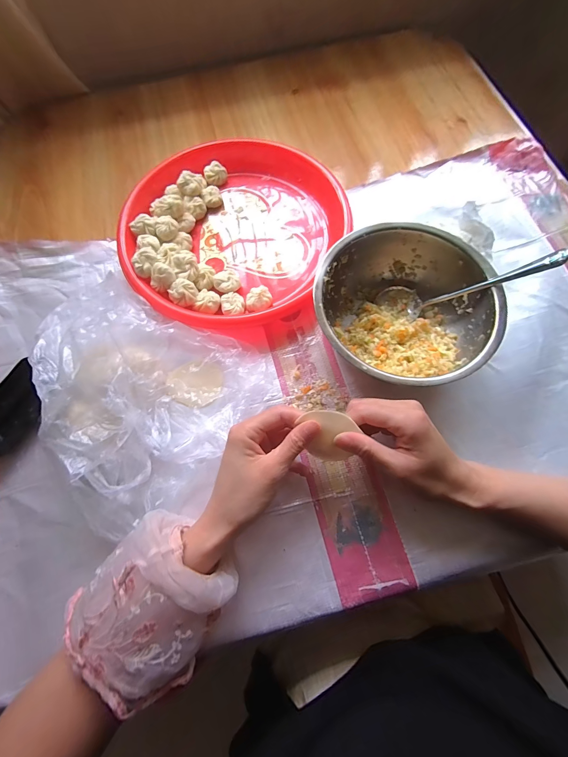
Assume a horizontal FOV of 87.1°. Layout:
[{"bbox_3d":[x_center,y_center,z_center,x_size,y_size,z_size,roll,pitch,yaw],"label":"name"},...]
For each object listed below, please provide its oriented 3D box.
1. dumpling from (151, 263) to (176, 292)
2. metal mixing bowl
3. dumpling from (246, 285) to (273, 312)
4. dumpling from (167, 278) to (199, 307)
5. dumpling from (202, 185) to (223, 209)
[{"bbox_3d":[-0.148,-0.123,0.360,0.030,0.018,0.028,-1,72,2],"label":"dumpling"},{"bbox_3d":[0.125,-0.070,0.331,0.177,0.073,0.177,0,71,1],"label":"metal mixing bowl"},{"bbox_3d":[-0.032,-0.097,0.374,0.033,0.022,0.030,0,71,1],"label":"dumpling"},{"bbox_3d":[-0.122,-0.104,0.363,0.031,0.017,0.031,0,71,1],"label":"dumpling"},{"bbox_3d":[-0.105,-0.264,0.438,0.027,0.018,0.029,0,71,1],"label":"dumpling"}]

